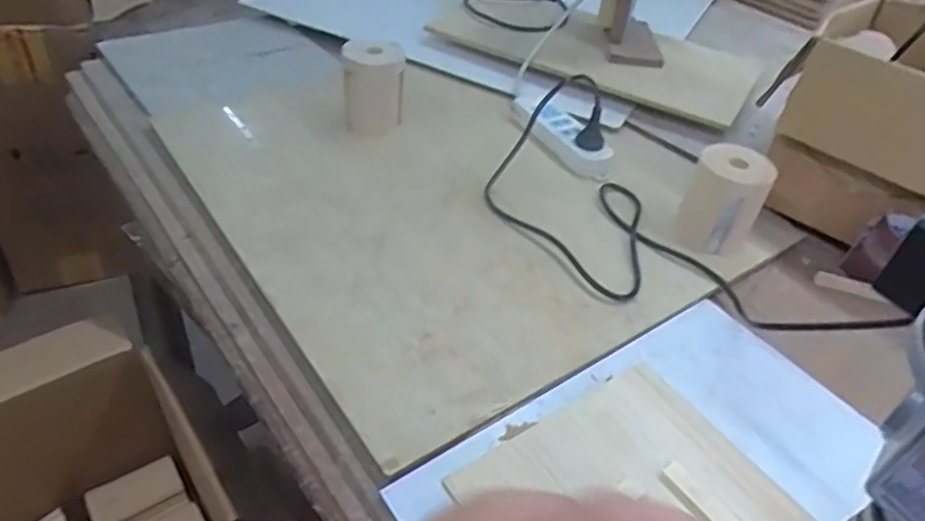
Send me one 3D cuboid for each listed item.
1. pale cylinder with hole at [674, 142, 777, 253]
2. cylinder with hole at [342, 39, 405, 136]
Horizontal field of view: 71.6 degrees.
[{"bbox_3d":[0.291,-0.068,0.716,0.079,0.101,0.073,23,44,19],"label":"pale cylinder with hole"},{"bbox_3d":[-0.116,-0.226,0.830,0.078,0.121,0.083,2,42,-3],"label":"cylinder with hole"}]

